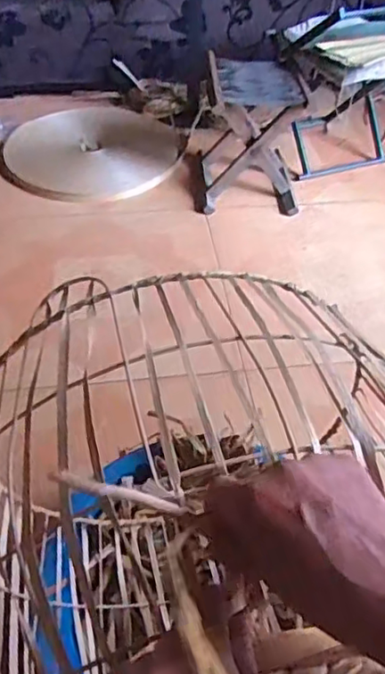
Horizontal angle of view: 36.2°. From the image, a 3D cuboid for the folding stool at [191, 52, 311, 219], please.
[{"bbox_3d":[0.156,-0.559,1.618,0.296,0.308,0.286,0,47,-3],"label":"folding stool"}]

